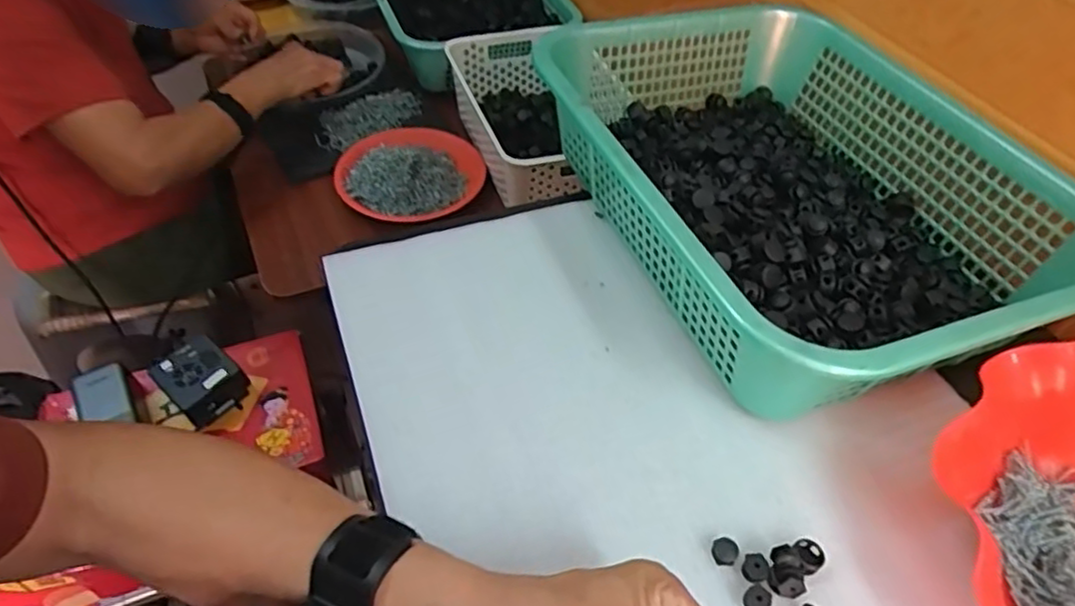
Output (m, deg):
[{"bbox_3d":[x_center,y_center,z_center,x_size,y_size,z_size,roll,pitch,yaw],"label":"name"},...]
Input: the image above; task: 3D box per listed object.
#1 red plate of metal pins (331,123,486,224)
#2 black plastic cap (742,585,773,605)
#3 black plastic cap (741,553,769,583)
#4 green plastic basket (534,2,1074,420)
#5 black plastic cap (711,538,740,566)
[{"bbox_3d":[-0.170,-0.184,0.876,0.186,0.053,0.176,0,50,0],"label":"red plate of metal pins"},{"bbox_3d":[0.115,0.155,0.347,0.014,0.010,0.013,0,50,0],"label":"black plastic cap"},{"bbox_3d":[0.116,0.141,0.353,0.013,0.008,0.014,0,50,0],"label":"black plastic cap"},{"bbox_3d":[0.192,-0.099,0.500,0.296,0.098,0.385,-16,52,-14],"label":"green plastic basket"},{"bbox_3d":[0.102,0.135,0.359,0.013,0.007,0.013,0,50,0],"label":"black plastic cap"}]

